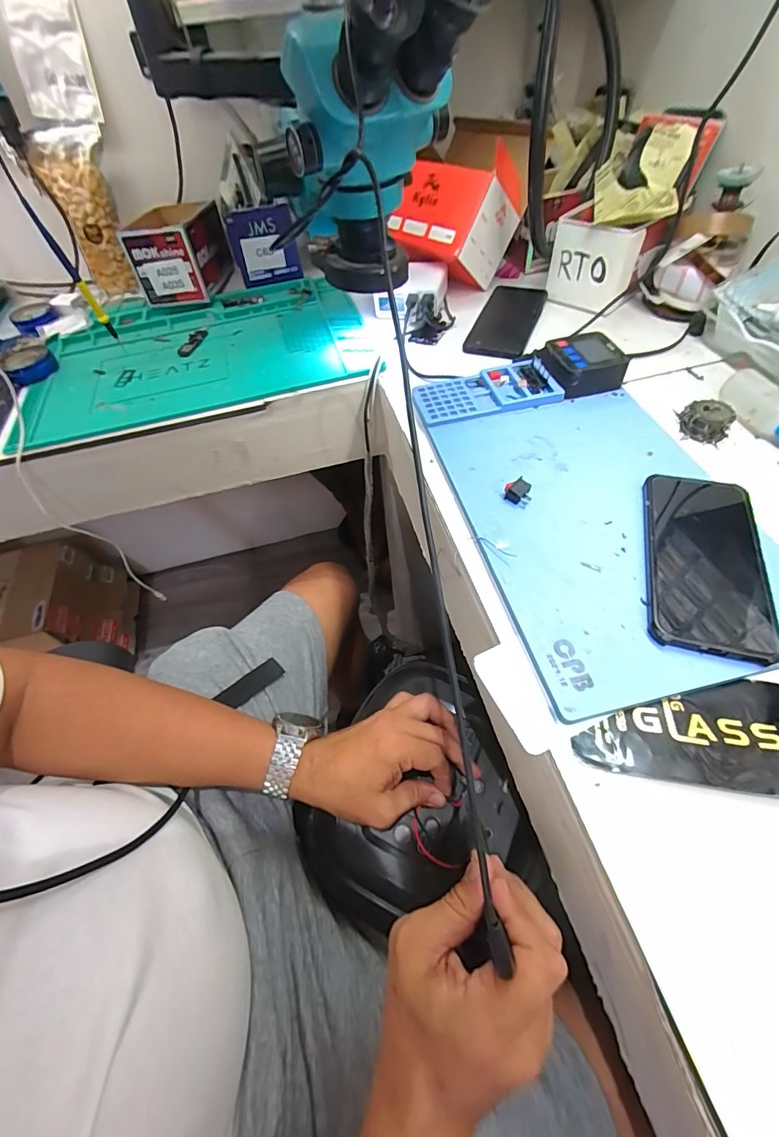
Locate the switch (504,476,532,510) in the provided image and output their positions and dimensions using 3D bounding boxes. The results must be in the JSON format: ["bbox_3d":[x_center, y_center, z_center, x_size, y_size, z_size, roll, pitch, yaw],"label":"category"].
[{"bbox_3d":[0.113,-0.067,0.382,0.023,0.015,0.020,27,61,22],"label":"switch"}]

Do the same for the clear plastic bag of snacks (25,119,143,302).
[{"bbox_3d":[-0.444,-0.527,0.645,0.090,0.212,0.062,-15,19,-6],"label":"clear plastic bag of snacks"}]

